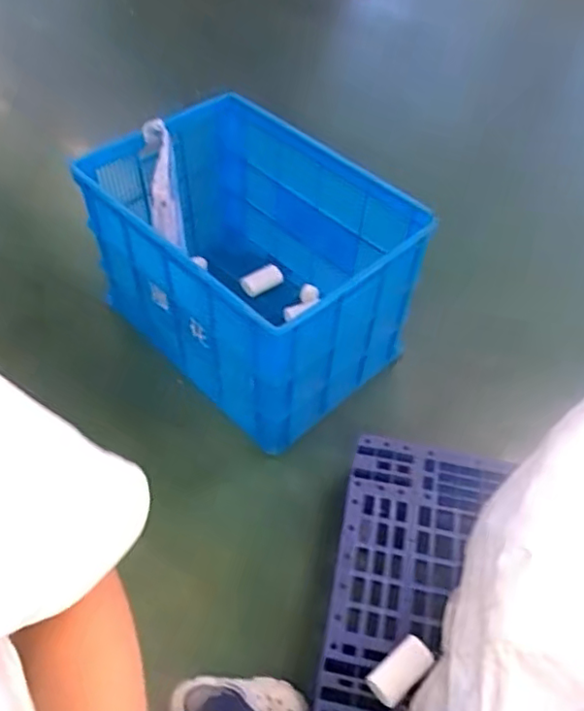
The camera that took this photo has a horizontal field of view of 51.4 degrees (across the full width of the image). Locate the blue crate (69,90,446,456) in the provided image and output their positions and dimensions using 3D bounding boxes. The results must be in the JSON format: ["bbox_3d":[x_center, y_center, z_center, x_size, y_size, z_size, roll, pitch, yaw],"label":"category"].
[{"bbox_3d":[-0.137,-0.240,1.657,0.814,0.573,0.536,34,57,23],"label":"blue crate"}]

